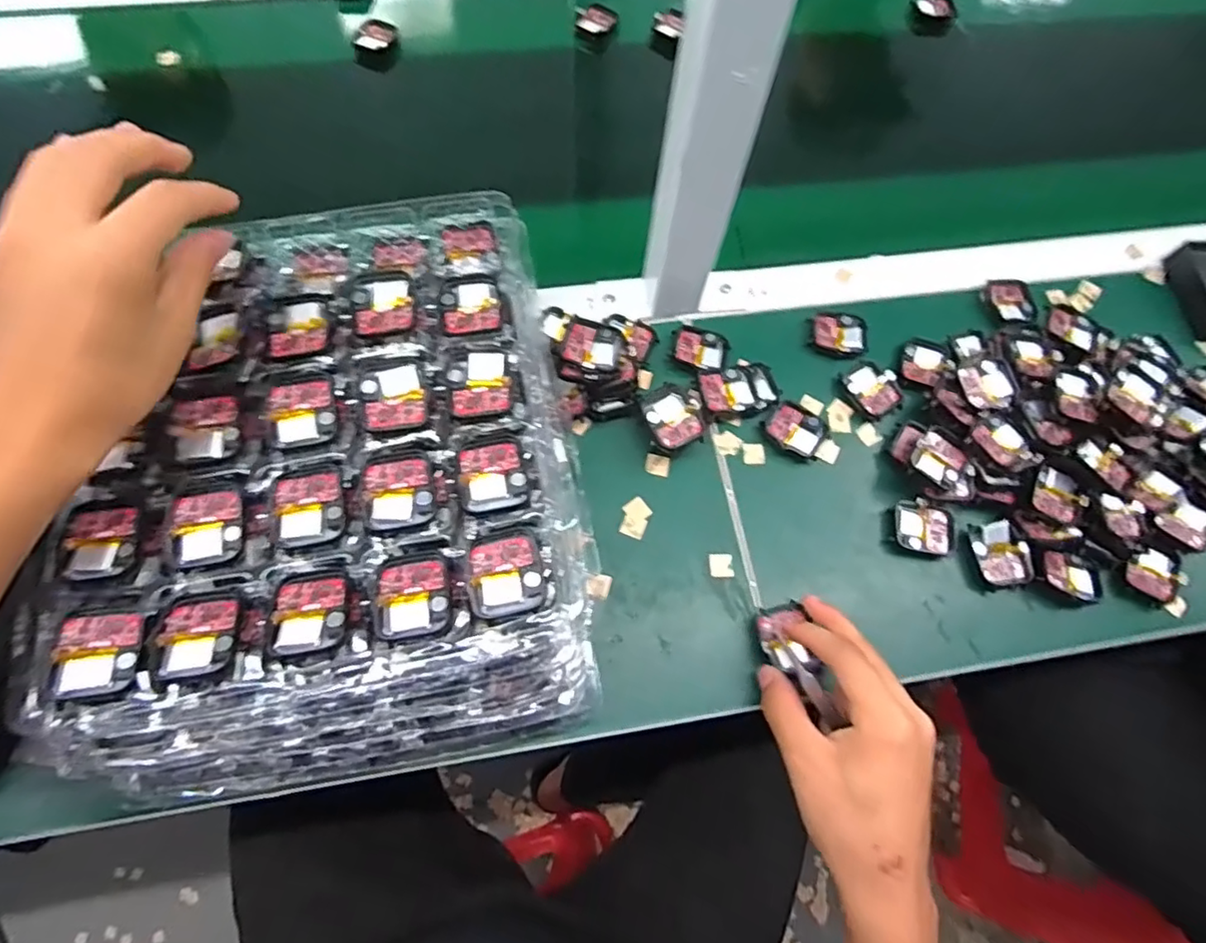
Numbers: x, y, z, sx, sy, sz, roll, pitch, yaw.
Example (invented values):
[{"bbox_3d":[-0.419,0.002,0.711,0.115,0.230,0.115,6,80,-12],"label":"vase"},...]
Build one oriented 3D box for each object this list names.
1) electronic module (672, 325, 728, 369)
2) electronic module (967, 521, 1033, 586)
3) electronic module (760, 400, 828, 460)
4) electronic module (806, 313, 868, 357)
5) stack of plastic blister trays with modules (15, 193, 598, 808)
[{"bbox_3d":[0.077,-0.097,0.484,0.043,0.007,0.037,13,68,2],"label":"electronic module"},{"bbox_3d":[0.281,0.058,0.433,0.033,0.018,0.044,-6,68,-5],"label":"electronic module"},{"bbox_3d":[0.146,-0.031,0.464,0.046,0.011,0.036,30,69,9],"label":"electronic module"},{"bbox_3d":[0.192,-0.111,0.497,0.044,0.005,0.039,13,68,2],"label":"electronic module"},{"bbox_3d":[-0.162,0.006,0.378,0.268,0.110,0.328,-8,69,-6],"label":"stack of plastic blister trays with modules"}]

